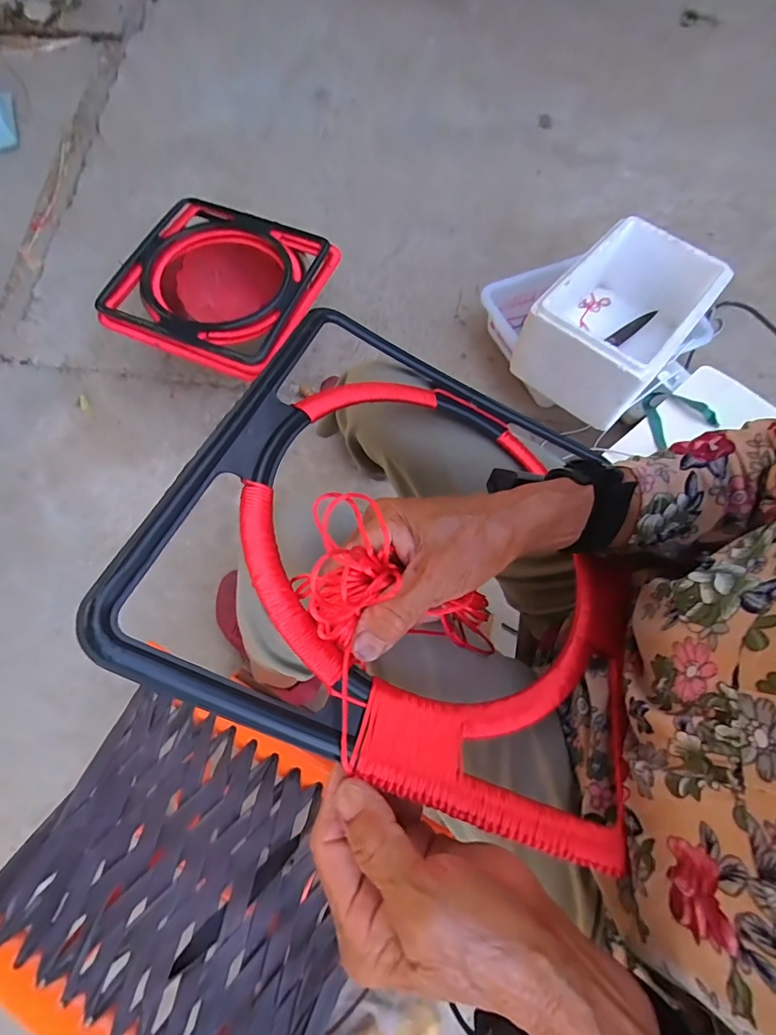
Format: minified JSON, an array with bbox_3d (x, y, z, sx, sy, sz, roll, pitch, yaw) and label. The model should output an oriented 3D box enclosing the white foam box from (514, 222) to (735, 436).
[{"bbox_3d":[0.403,-0.344,0.799,0.212,0.161,0.317,40,72,10],"label":"white foam box"}]

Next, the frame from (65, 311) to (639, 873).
[{"bbox_3d":[0.039,0.002,0.321,0.325,0.014,0.337,27,53,-8],"label":"frame"}]

